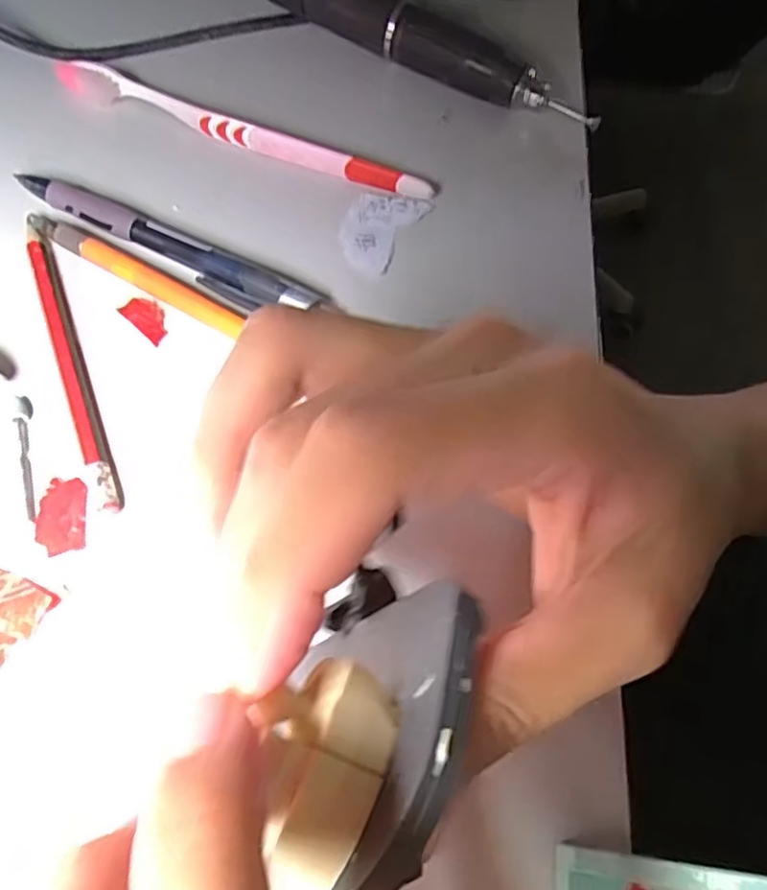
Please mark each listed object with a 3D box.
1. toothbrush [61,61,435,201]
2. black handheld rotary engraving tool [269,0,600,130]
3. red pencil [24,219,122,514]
[{"bbox_3d":[-0.061,-0.134,0.285,0.172,0.011,0.012,20,62,7],"label":"toothbrush"},{"bbox_3d":[-0.005,-0.194,0.309,0.216,0.030,0.022,33,66,14],"label":"black handheld rotary engraving tool"},{"bbox_3d":[-0.111,-0.033,0.233,0.008,0.007,0.130,-20,65,-13],"label":"red pencil"}]

